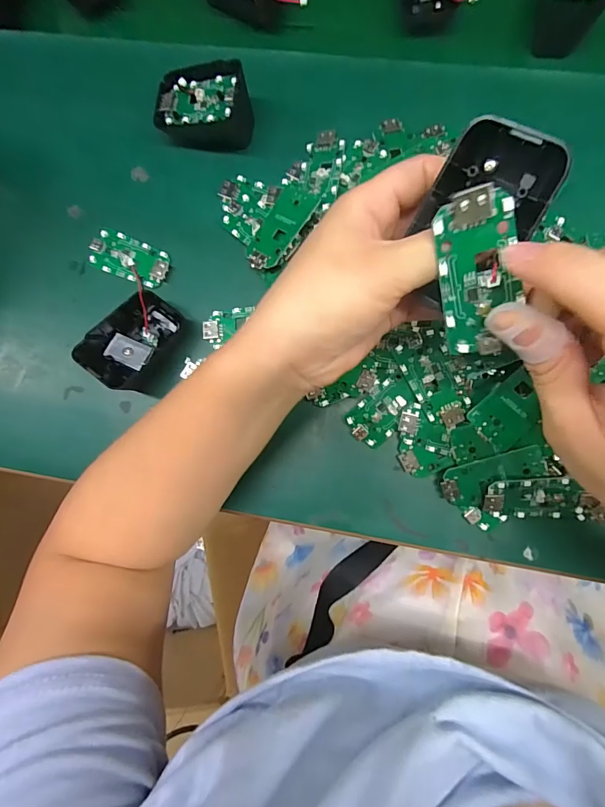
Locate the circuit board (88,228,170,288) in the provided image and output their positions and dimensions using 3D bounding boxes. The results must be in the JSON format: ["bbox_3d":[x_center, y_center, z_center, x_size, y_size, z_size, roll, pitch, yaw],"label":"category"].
[{"bbox_3d":[-0.132,-0.111,0.313,0.063,0.006,0.031,22,86,7],"label":"circuit board"}]

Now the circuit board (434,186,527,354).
[{"bbox_3d":[0.070,-0.050,0.162,0.030,0.007,0.063,-10,118,4],"label":"circuit board"}]

